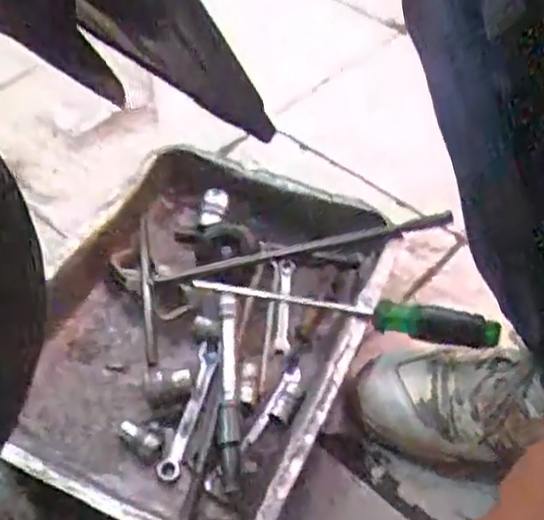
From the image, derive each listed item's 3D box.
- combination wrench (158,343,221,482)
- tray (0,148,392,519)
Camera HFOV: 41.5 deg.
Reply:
[{"bbox_3d":[-0.072,0.131,0.638,0.021,0.014,0.135,12,49,7],"label":"combination wrench"},{"bbox_3d":[-0.067,0.064,0.667,0.284,0.065,0.394,17,50,11],"label":"tray"}]

